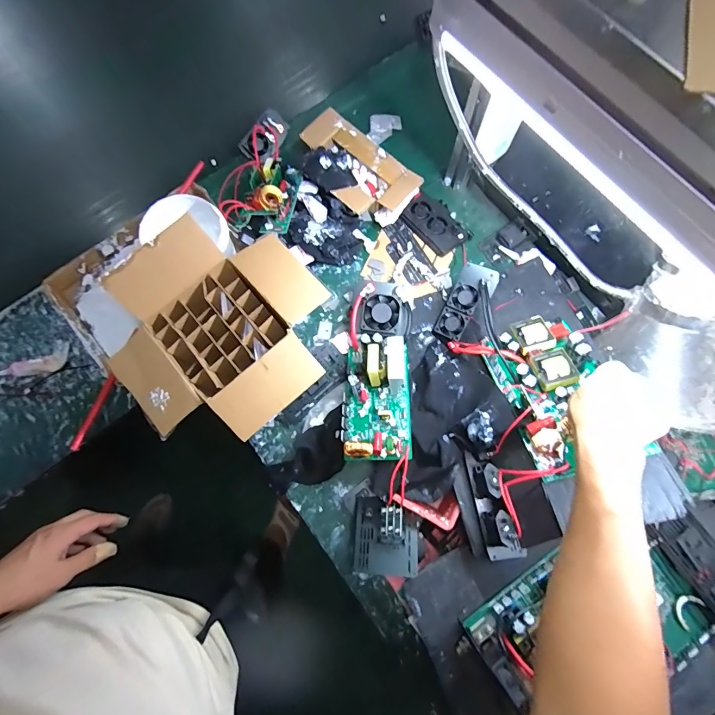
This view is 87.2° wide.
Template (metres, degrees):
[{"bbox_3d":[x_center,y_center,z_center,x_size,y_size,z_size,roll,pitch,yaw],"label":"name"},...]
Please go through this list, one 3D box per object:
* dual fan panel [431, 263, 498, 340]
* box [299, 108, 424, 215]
[{"bbox_3d":[0.158,-0.080,0.557,0.051,0.014,0.119,33,99,7],"label":"dual fan panel"},{"bbox_3d":[-0.009,-0.326,0.655,0.227,0.044,0.119,43,82,9],"label":"box"}]

